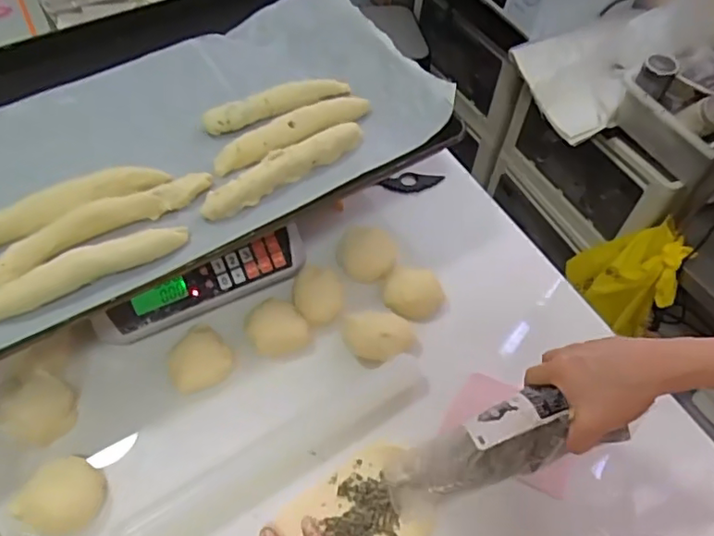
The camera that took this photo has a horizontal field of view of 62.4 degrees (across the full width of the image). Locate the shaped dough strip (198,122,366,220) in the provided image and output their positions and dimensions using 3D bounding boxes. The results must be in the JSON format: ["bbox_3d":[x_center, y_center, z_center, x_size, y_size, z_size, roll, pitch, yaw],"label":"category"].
[{"bbox_3d":[-0.074,-0.109,0.622,0.198,0.027,0.031,-35,64,-25],"label":"shaped dough strip"}]

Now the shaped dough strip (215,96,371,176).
[{"bbox_3d":[-0.069,-0.155,0.654,0.194,0.031,0.025,-29,62,-23],"label":"shaped dough strip"}]

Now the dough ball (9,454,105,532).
[{"bbox_3d":[-0.258,0.200,0.516,0.064,0.029,0.065,2,54,-3],"label":"dough ball"}]

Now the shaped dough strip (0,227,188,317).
[{"bbox_3d":[-0.249,0.000,0.536,0.188,0.027,0.026,-25,60,-20],"label":"shaped dough strip"}]

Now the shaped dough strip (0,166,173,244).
[{"bbox_3d":[-0.299,-0.054,0.573,0.226,0.032,0.029,-33,63,-24],"label":"shaped dough strip"}]

